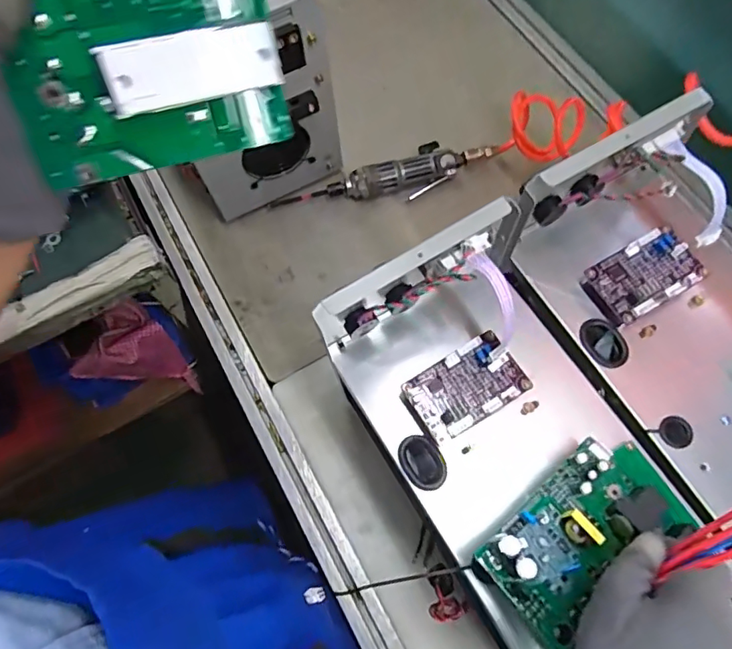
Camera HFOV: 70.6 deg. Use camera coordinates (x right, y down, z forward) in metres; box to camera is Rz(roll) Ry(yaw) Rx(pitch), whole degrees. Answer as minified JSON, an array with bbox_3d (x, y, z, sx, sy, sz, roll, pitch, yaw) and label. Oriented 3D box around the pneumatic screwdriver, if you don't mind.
[{"bbox_3d":[0.028,-0.197,0.713,0.315,0.040,0.054,-17,70,-4],"label":"pneumatic screwdriver"}]

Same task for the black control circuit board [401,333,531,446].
[{"bbox_3d":[0.084,0.050,0.427,0.092,0.015,0.059,-30,72,-8],"label":"black control circuit board"}]

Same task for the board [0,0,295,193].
[{"bbox_3d":[-0.109,-0.135,0.248,0.126,0.120,0.026,-14,33,-8],"label":"board"}]

